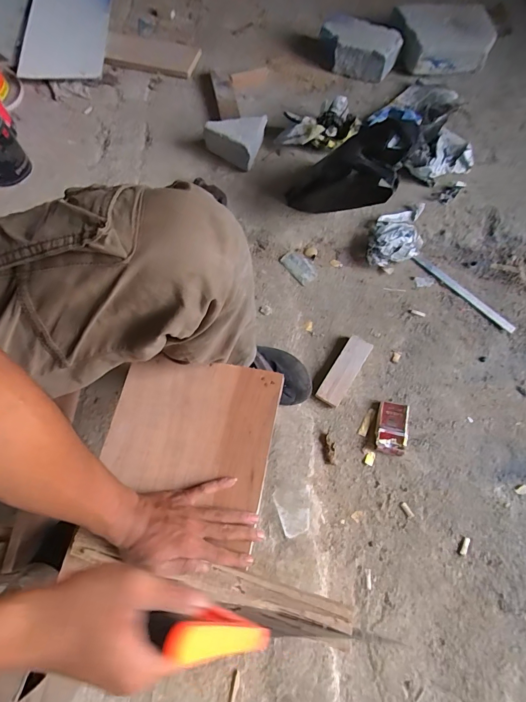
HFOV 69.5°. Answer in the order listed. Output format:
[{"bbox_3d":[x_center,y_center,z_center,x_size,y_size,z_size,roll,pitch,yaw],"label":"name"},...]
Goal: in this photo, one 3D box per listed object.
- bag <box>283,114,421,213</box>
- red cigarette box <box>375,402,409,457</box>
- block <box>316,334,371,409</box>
[{"bbox_3d":[0.180,-0.387,0.809,0.272,0.100,0.149,11,66,46],"label":"bag"},{"bbox_3d":[0.250,0.150,0.735,0.056,0.020,0.098,12,68,5],"label":"red cigarette box"},{"bbox_3d":[0.165,0.041,0.773,0.051,0.023,0.154,32,71,13],"label":"block"}]

